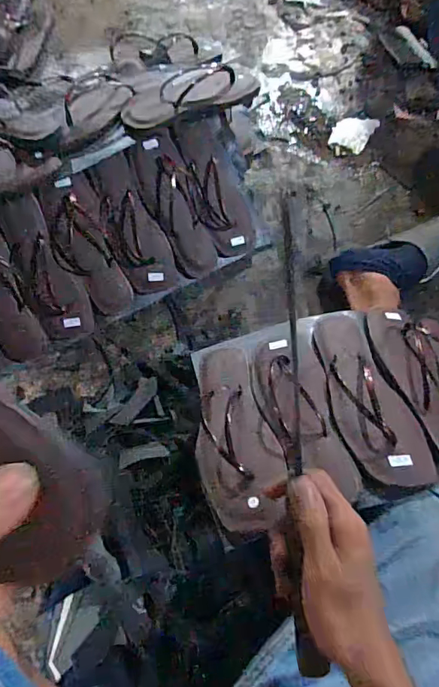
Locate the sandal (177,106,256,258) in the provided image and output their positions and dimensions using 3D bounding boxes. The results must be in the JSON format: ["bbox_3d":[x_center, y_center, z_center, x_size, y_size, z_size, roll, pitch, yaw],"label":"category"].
[{"bbox_3d":[-0.008,-0.272,0.821,0.100,0.024,0.239,-20,100,-9],"label":"sandal"}]

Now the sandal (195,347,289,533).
[{"bbox_3d":[0.016,0.099,0.585,0.098,0.053,0.260,-8,45,-5],"label":"sandal"}]

